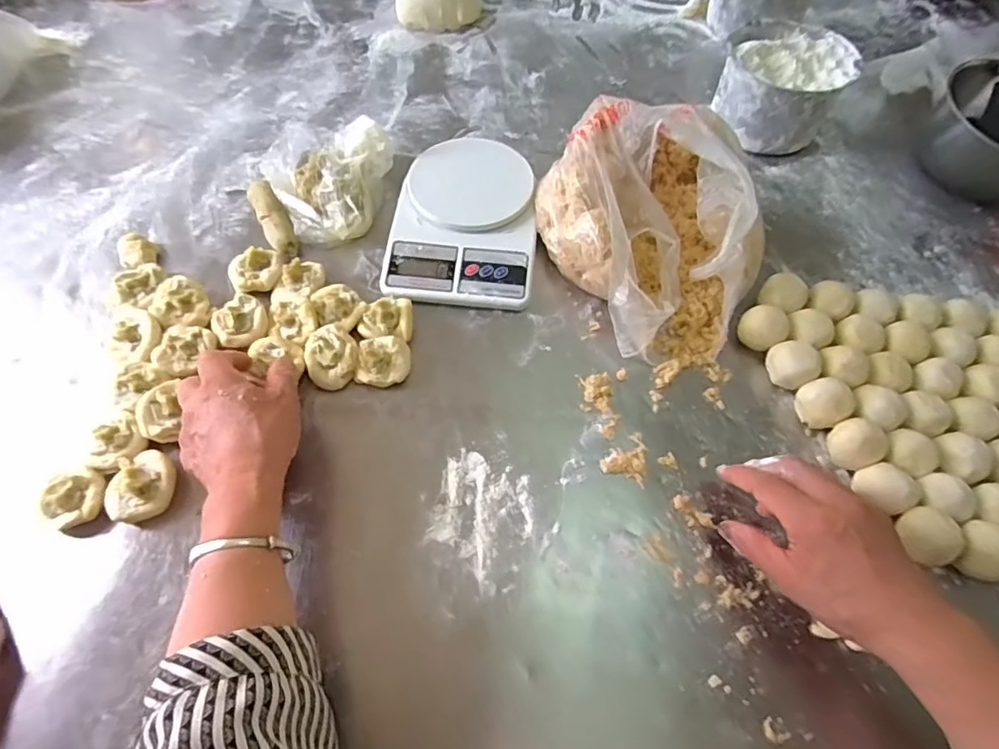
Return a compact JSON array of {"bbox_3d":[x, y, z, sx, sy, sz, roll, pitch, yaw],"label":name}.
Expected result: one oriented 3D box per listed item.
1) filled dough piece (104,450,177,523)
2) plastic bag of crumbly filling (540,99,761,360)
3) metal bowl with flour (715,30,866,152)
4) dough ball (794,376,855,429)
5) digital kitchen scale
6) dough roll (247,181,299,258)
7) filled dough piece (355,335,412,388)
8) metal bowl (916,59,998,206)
[{"bbox_3d":[-0.286,0.089,0.427,0.049,0.031,0.055,24,62,10],"label":"filled dough piece"},{"bbox_3d":[0.160,-0.149,0.530,0.183,0.121,0.240,-25,65,-16],"label":"plastic bag of crumbly filling"},{"bbox_3d":[0.353,-0.354,0.674,0.139,0.092,0.121,-38,69,-21],"label":"metal bowl with flour"},{"bbox_3d":[0.292,0.026,0.483,0.033,0.044,0.042,-24,65,-16],"label":"dough ball"},{"bbox_3d":[-0.038,-0.166,0.577,0.149,0.042,0.202,4,61,-1],"label":"digital kitchen scale"},{"bbox_3d":[-0.242,-0.168,0.573,0.030,0.025,0.100,-24,65,-16],"label":"dough roll"},{"bbox_3d":[-0.107,-0.012,0.499,0.047,0.028,0.045,7,61,1],"label":"filled dough piece"},{"bbox_3d":[0.603,-0.291,0.650,0.203,0.088,0.178,-24,65,-16],"label":"metal bowl"}]

